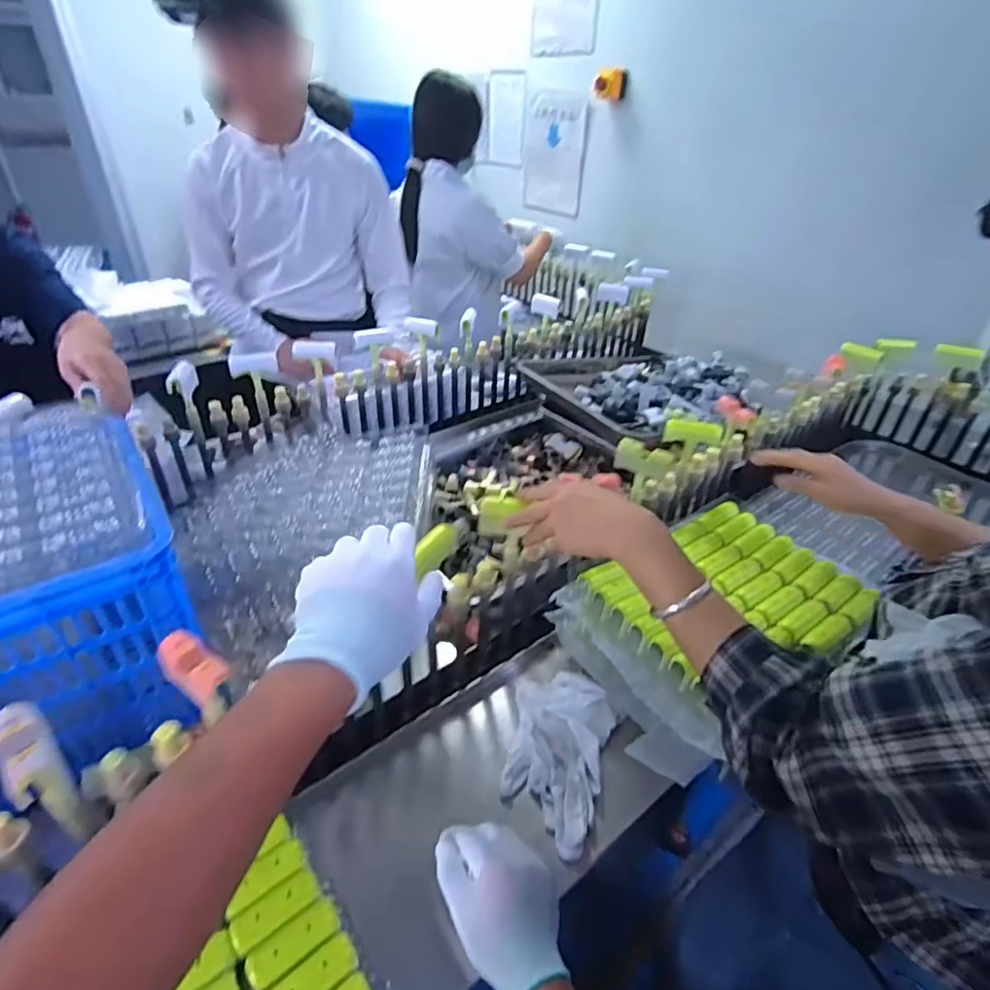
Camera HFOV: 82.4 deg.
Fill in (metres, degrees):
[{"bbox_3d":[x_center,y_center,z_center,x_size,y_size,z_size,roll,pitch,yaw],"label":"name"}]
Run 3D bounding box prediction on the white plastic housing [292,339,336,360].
[{"bbox_3d":[-0.339,-0.272,1.064,0.079,0.035,0.020,-3,35,-9],"label":"white plastic housing"}]

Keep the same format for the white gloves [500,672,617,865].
[{"bbox_3d":[0.075,0.297,0.671,0.126,0.038,0.216,11,36,11],"label":"white gloves"}]

